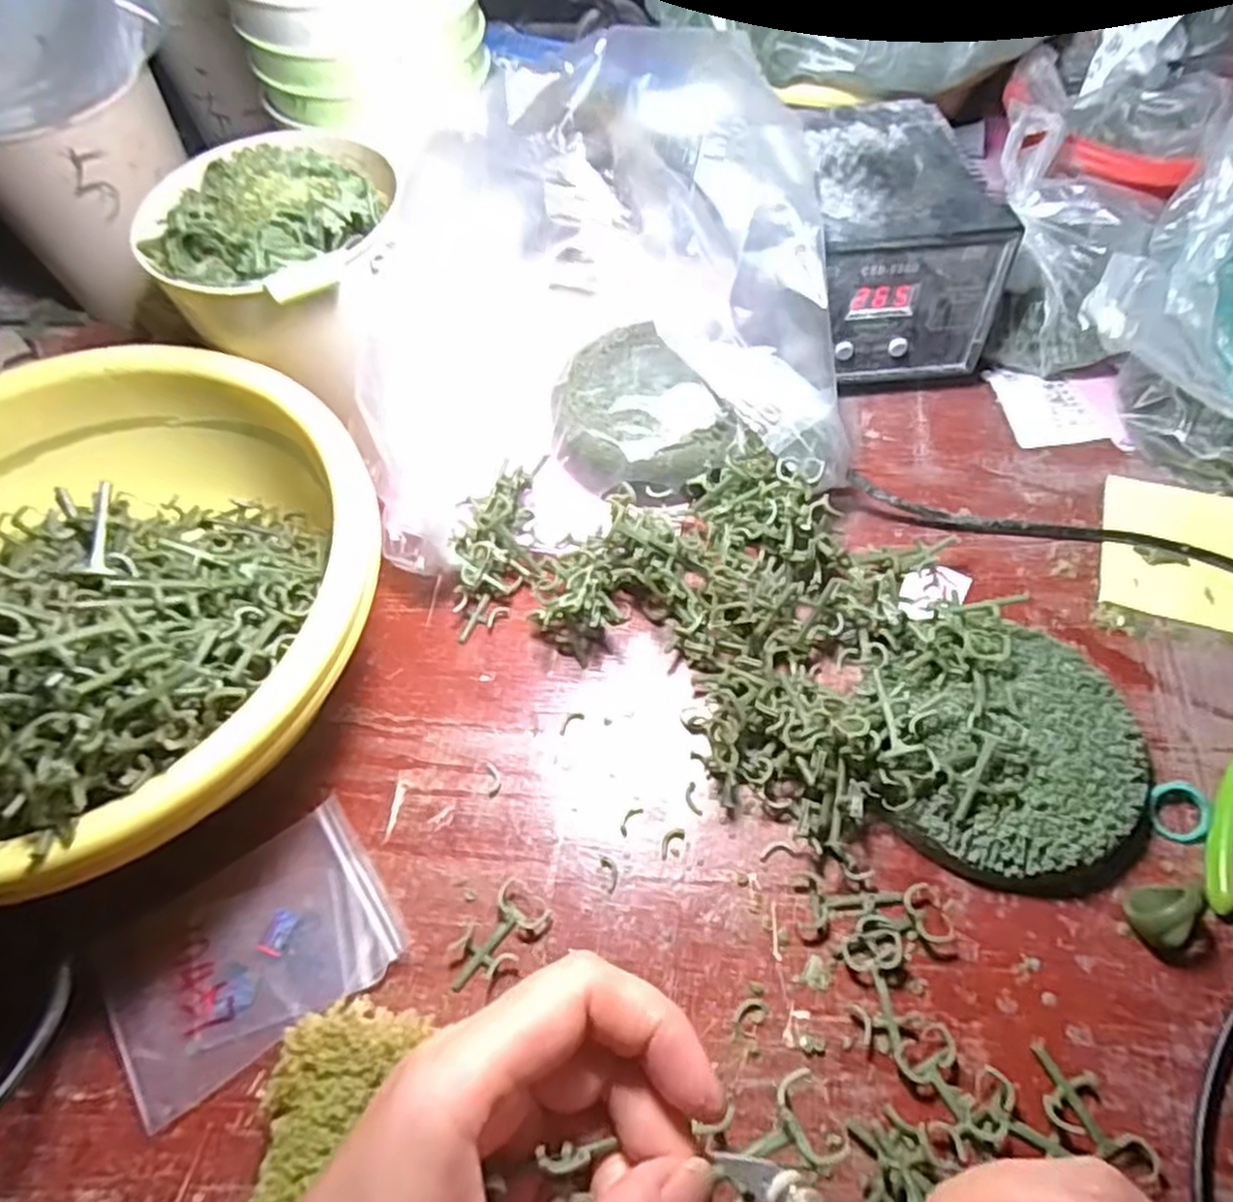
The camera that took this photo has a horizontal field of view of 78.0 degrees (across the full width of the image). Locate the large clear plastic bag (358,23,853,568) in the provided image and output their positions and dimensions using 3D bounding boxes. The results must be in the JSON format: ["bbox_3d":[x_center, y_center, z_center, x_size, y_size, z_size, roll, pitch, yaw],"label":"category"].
[{"bbox_3d":[-0.021,-0.138,0.362,0.220,0.139,0.178,-9,59,-2],"label":"large clear plastic bag"}]

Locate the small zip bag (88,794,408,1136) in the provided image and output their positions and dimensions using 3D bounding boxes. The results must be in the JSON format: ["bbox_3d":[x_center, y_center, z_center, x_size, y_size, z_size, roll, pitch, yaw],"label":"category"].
[{"bbox_3d":[-0.139,0.131,0.288,0.102,0.004,0.073,-31,63,-14],"label":"small zip bag"}]

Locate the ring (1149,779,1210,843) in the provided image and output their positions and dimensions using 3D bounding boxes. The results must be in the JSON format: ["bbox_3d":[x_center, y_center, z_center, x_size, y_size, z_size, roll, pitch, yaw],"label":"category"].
[{"bbox_3d":[0.218,0.080,0.295,0.021,0.007,0.023,-1,60,2],"label":"ring"}]

